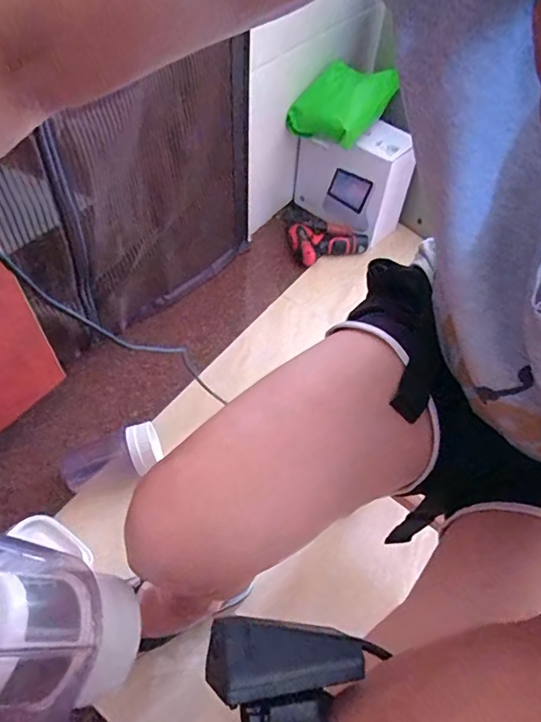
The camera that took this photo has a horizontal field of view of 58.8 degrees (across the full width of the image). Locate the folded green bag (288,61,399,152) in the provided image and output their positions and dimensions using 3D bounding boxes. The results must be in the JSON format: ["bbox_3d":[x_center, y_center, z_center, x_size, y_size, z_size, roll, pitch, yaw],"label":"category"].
[{"bbox_3d":[0.163,-0.603,1.121,0.193,0.054,0.201,32,88,24],"label":"folded green bag"}]

